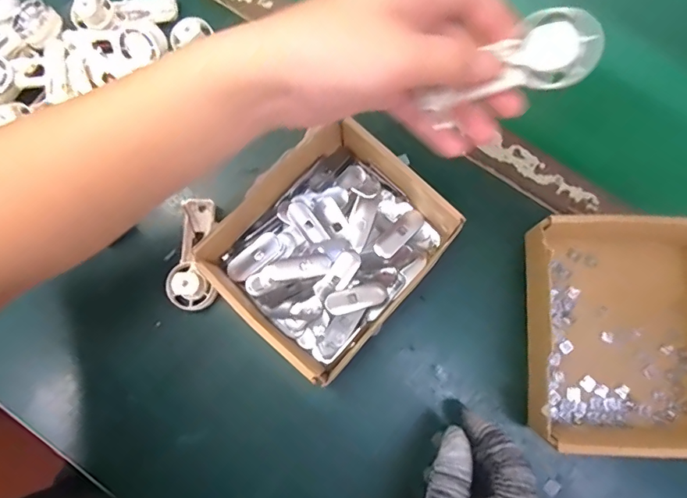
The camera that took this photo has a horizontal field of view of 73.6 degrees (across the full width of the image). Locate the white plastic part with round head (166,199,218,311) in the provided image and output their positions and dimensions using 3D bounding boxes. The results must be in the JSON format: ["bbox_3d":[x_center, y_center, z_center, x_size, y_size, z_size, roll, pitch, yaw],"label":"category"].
[{"bbox_3d":[-0.129,0.004,0.390,0.039,0.041,0.097,-7,78,-2],"label":"white plastic part with round head"}]

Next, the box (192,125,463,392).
[{"bbox_3d":[-0.008,-0.004,0.373,0.142,0.051,0.179,42,81,8],"label":"box"}]

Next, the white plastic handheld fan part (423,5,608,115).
[{"bbox_3d":[0.091,-0.101,0.258,0.092,0.032,0.037,-17,77,37],"label":"white plastic handheld fan part"}]

